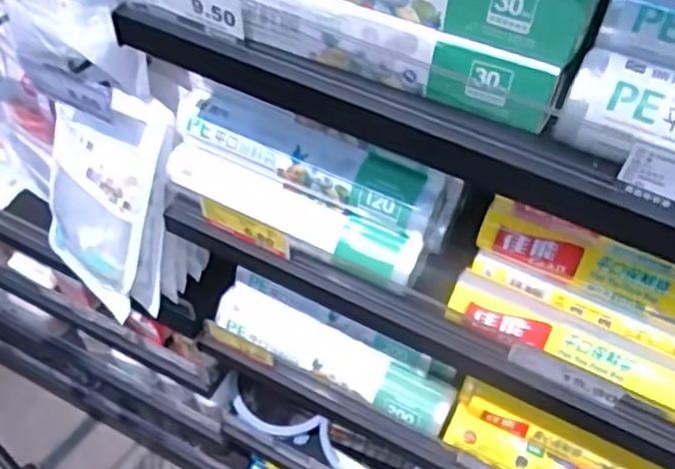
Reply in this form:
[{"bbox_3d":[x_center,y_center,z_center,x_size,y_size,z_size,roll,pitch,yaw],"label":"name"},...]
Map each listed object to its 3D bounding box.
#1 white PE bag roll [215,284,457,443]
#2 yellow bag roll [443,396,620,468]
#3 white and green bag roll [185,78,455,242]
[{"bbox_3d":[-0.008,0.138,0.804,0.303,0.051,0.056,23,55,16],"label":"white PE bag roll"},{"bbox_3d":[0.220,0.238,0.727,0.208,0.061,0.044,23,54,16],"label":"yellow bag roll"},{"bbox_3d":[-0.022,-0.070,0.610,0.252,0.057,0.057,22,54,15],"label":"white and green bag roll"}]

